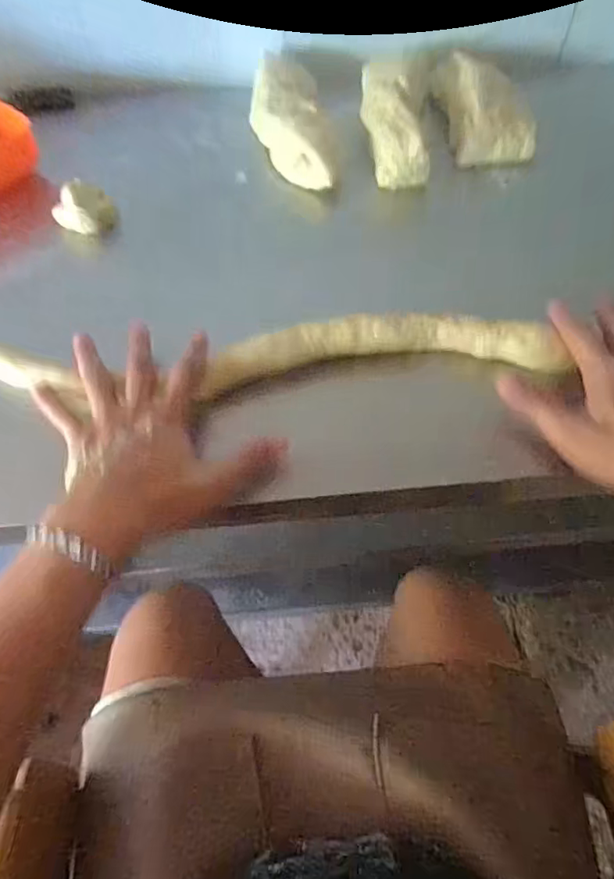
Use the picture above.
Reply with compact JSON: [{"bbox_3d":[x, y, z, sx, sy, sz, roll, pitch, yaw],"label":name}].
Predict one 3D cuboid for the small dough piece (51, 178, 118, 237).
[{"bbox_3d":[-0.232,-0.241,0.564,0.060,0.032,0.048,-19,58,-11],"label":"small dough piece"}]

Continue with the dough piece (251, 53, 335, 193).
[{"bbox_3d":[-0.020,-0.364,0.626,0.079,0.061,0.186,-7,57,-3],"label":"dough piece"}]

